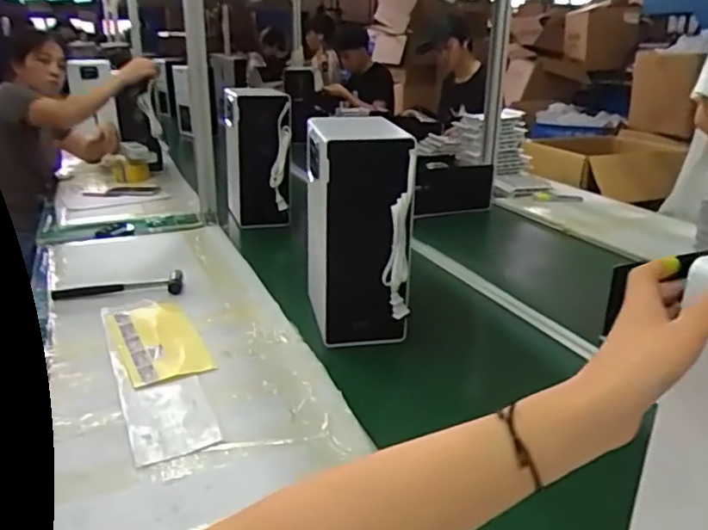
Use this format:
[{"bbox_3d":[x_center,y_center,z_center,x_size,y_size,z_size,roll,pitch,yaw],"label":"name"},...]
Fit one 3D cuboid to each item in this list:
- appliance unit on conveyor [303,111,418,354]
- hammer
[{"bbox_3d":[0.006,-0.053,1.021,0.162,0.351,0.210,0,21,-6],"label":"appliance unit on conveyor"},{"bbox_3d":[-0.465,0.051,1.198,0.252,0.035,0.051,0,21,-6],"label":"hammer"}]

